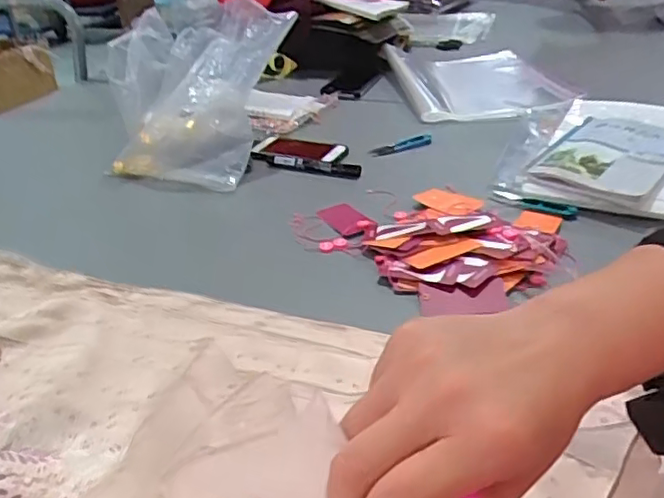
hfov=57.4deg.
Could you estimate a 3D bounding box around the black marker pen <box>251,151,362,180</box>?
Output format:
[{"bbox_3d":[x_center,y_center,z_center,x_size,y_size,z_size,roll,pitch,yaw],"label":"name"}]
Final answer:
[{"bbox_3d":[-0.041,-0.116,0.848,0.177,0.025,0.021,13,35,24],"label":"black marker pen"}]

